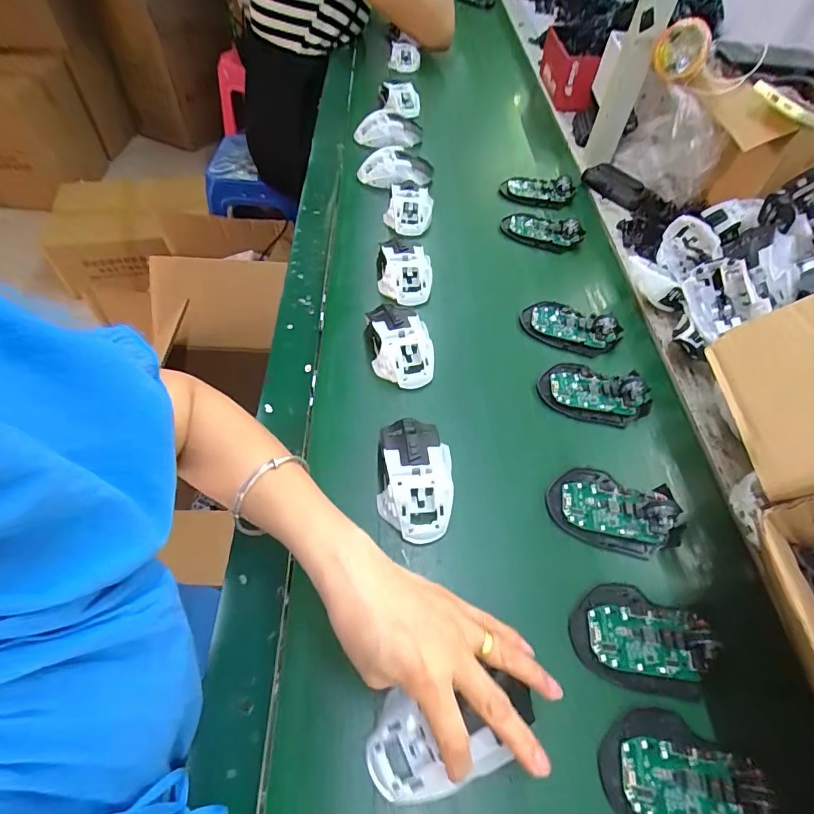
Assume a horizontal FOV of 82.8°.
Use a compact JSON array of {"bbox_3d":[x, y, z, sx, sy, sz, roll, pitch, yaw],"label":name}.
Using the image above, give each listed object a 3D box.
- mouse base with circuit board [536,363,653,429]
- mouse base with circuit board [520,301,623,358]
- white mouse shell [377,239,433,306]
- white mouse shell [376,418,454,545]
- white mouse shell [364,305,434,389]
[{"bbox_3d":[0.202,-0.018,0.493,0.111,0.027,0.063,13,56,5],"label":"mouse base with circuit board"},{"bbox_3d":[0.193,-0.093,0.546,0.112,0.033,0.055,19,57,9],"label":"mouse base with circuit board"},{"bbox_3d":[-0.003,-0.163,0.559,0.066,0.039,0.078,6,56,1],"label":"white mouse shell"},{"bbox_3d":[0.008,0.059,0.413,0.066,0.039,0.116,2,56,-2],"label":"white mouse shell"},{"bbox_3d":[-0.008,-0.071,0.504,0.065,0.043,0.110,-8,57,-9],"label":"white mouse shell"}]

